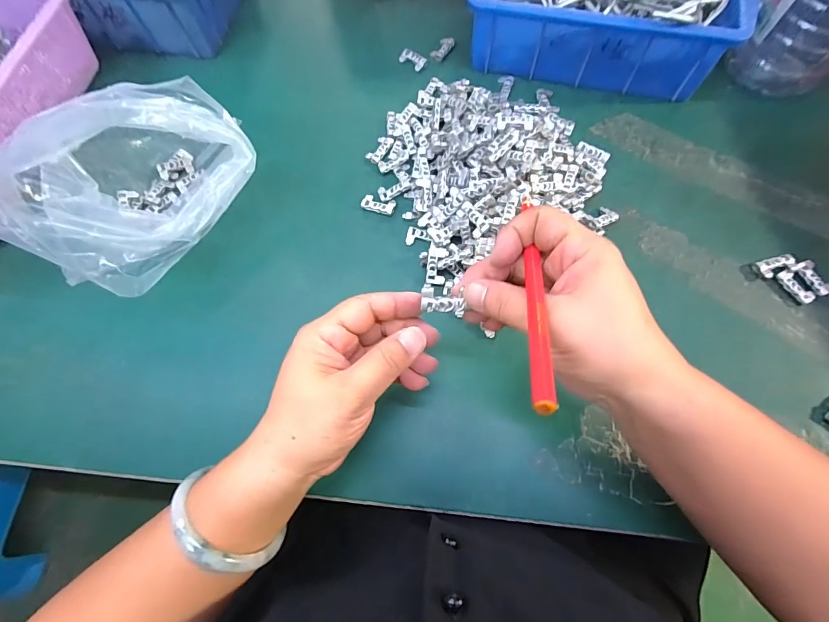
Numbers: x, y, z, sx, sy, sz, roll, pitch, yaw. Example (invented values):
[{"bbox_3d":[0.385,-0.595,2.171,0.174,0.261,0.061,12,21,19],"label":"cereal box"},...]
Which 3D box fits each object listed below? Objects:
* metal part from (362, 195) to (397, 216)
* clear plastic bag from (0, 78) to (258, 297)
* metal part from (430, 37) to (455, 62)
[{"bbox_3d":[-0.033,-0.098,0.355,0.030,0.005,0.016,16,72,8],"label":"metal part"},{"bbox_3d":[-0.229,-0.104,0.316,0.145,0.103,0.161,31,74,12],"label":"clear plastic bag"},{"bbox_3d":[0.032,-0.286,0.420,0.016,0.008,0.031,36,75,14],"label":"metal part"}]

